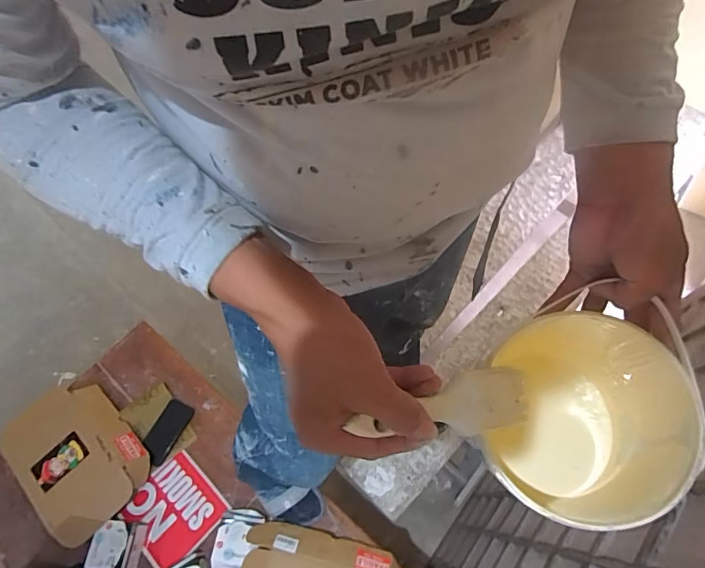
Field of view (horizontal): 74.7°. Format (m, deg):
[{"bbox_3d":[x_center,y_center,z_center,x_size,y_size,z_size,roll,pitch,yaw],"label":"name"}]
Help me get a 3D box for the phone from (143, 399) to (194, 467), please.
[{"bbox_3d":[-0.455,0.359,1.131,0.071,0.011,0.151,22,53,3],"label":"phone"}]

